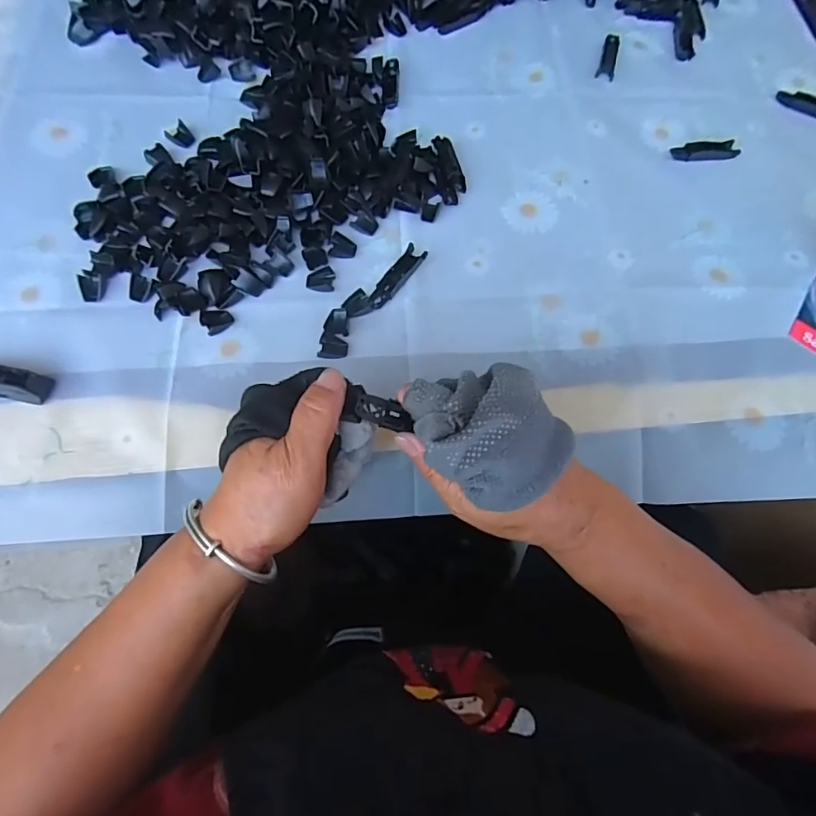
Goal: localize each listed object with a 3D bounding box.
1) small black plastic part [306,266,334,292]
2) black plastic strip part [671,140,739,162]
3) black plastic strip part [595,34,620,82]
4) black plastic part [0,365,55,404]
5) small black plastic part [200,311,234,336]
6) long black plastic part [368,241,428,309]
[{"bbox_3d":[-0.073,-0.108,0.415,0.023,0.007,0.021,3,70,-2],"label":"small black plastic part"},{"bbox_3d":[0.289,-0.252,0.483,0.064,0.006,0.022,-6,70,-5],"label":"black plastic strip part"},{"bbox_3d":[0.213,-0.375,0.526,0.019,0.005,0.066,14,70,2],"label":"black plastic strip part"},{"bbox_3d":[-0.307,-0.021,0.367,0.078,0.015,0.021,11,70,1],"label":"black plastic part"},{"bbox_3d":[-0.156,-0.073,0.399,0.023,0.004,0.023,-37,75,-14],"label":"small black plastic part"},{"bbox_3d":[-0.010,-0.110,0.415,0.017,0.012,0.062,38,73,11],"label":"long black plastic part"}]

